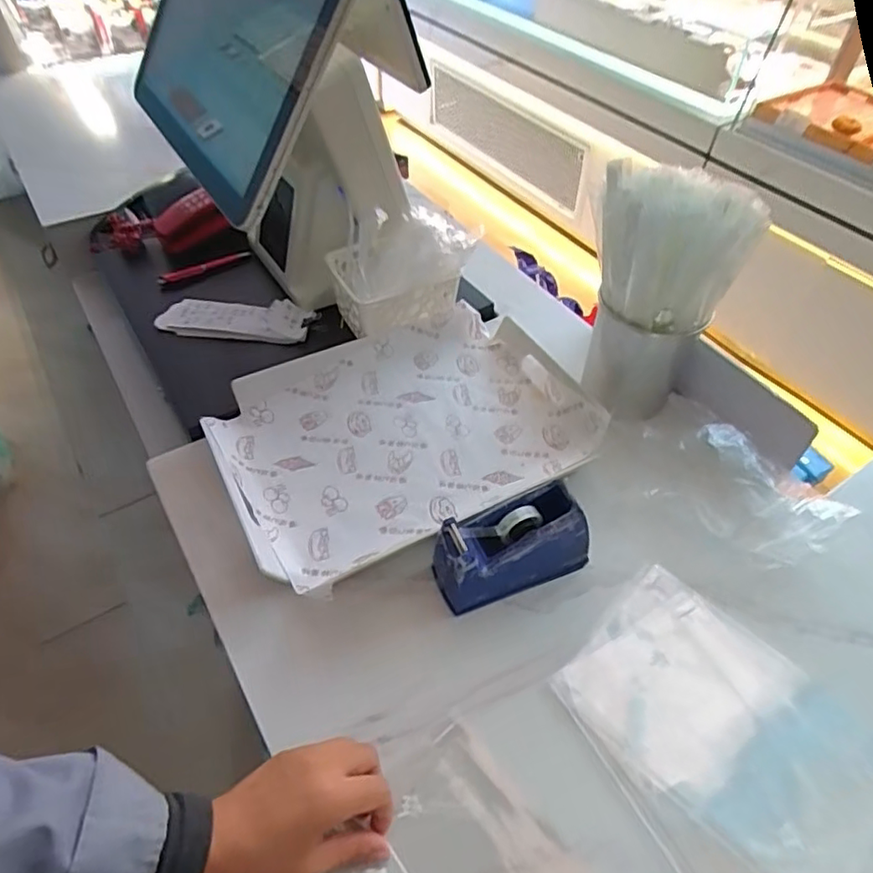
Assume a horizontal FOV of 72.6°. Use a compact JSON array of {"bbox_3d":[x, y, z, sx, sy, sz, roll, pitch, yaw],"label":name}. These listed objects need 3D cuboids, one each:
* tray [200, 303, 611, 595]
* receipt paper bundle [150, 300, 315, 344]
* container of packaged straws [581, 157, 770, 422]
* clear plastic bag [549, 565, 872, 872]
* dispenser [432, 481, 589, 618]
[{"bbox_3d":[-0.031,-0.009,0.642,0.382,0.038,0.261,-21,53,-18],"label":"tray"},{"bbox_3d":[-0.251,-0.151,0.751,0.188,0.031,0.057,6,49,4],"label":"receipt paper bundle"},{"bbox_3d":[0.222,-0.149,0.618,0.136,0.257,0.116,18,51,14],"label":"container of packaged straws"},{"bbox_3d":[0.233,0.233,0.471,0.202,0.010,0.248,-24,54,-20],"label":"clear plastic bag"},{"bbox_3d":[0.067,0.097,0.529,0.134,0.089,0.053,-16,52,-14],"label":"dispenser"}]

